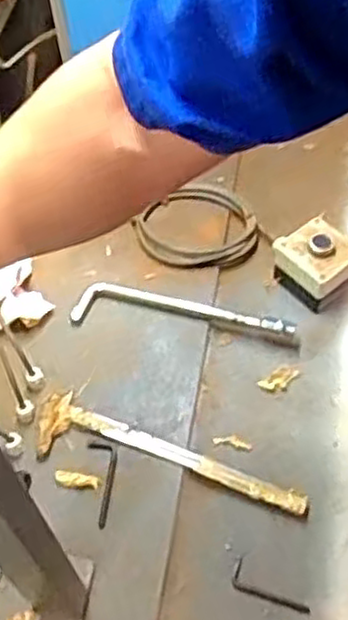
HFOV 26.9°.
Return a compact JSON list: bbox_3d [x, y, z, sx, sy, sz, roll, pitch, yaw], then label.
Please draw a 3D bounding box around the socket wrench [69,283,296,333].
[{"bbox_3d":[0.009,-0.004,0.860,0.257,0.021,0.048,5,57,1],"label":"socket wrench"}]

